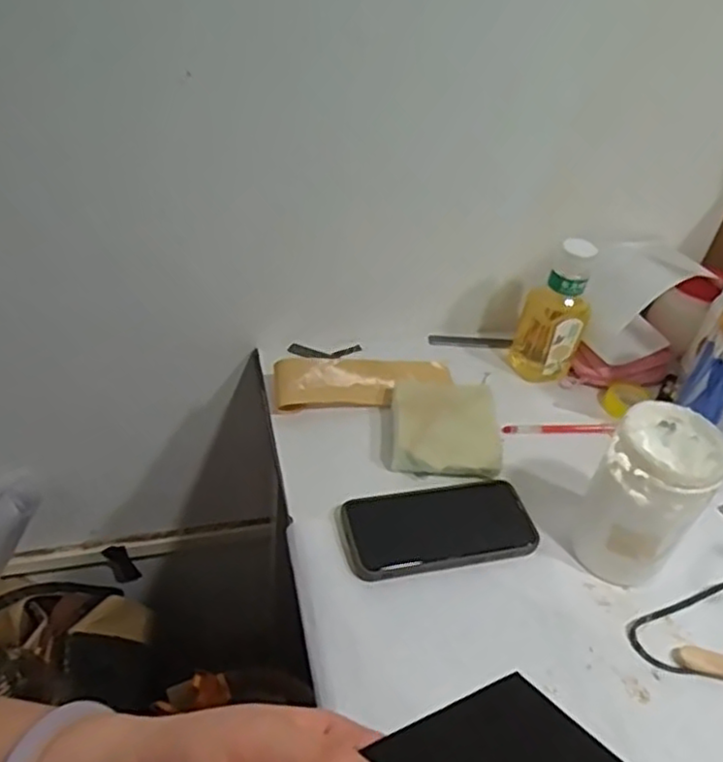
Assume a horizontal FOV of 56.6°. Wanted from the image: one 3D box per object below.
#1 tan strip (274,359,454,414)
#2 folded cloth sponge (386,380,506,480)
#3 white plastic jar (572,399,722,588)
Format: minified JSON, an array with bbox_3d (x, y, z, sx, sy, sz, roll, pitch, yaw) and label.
[{"bbox_3d":[0.002,-0.004,0.711,0.186,0.033,0.050,-6,41,-15],"label":"tan strip"},{"bbox_3d":[0.083,0.046,0.668,0.104,0.028,0.113,4,40,-3],"label":"folded cloth sponge"},{"bbox_3d":[0.234,0.099,0.555,0.079,0.137,0.097,28,44,23],"label":"white plastic jar"}]

